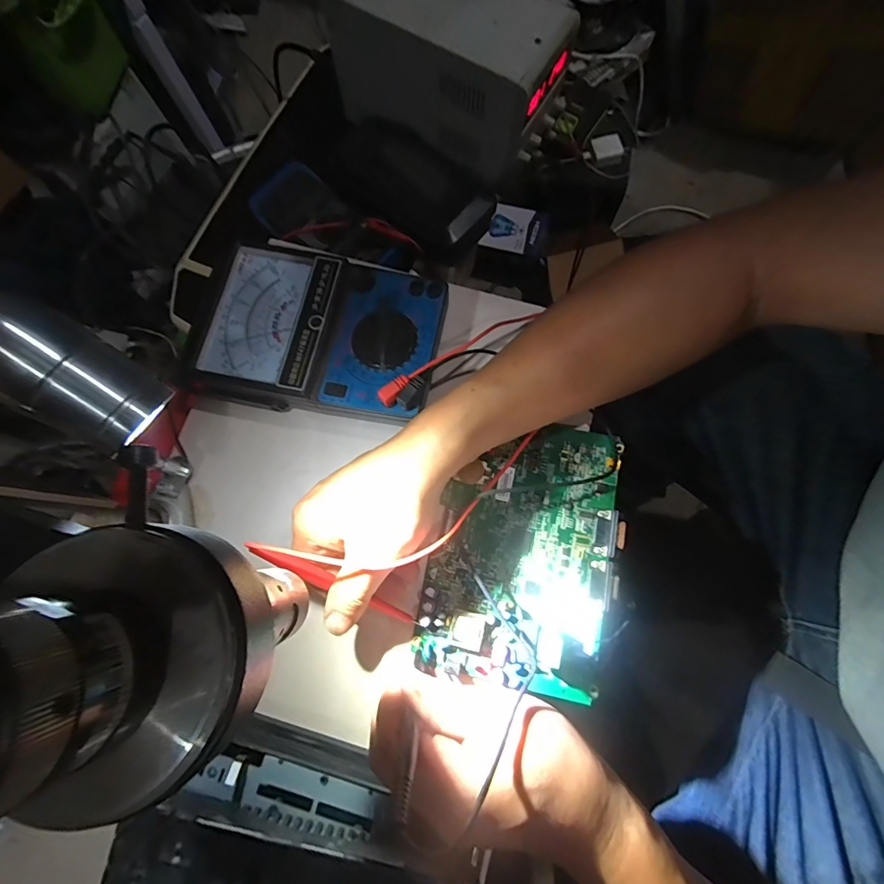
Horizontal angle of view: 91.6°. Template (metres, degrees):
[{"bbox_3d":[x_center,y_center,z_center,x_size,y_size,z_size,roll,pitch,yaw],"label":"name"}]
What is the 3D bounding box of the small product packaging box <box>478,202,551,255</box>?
[{"bbox_3d":[0.139,-0.399,0.811,0.113,0.014,0.079,19,102,8],"label":"small product packaging box"}]

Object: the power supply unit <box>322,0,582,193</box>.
[{"bbox_3d":[0.009,-0.457,0.520,0.259,0.132,0.140,36,75,9],"label":"power supply unit"}]

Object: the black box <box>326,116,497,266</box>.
[{"bbox_3d":[-0.045,-0.331,0.558,0.234,0.054,0.127,33,80,11],"label":"black box"}]

